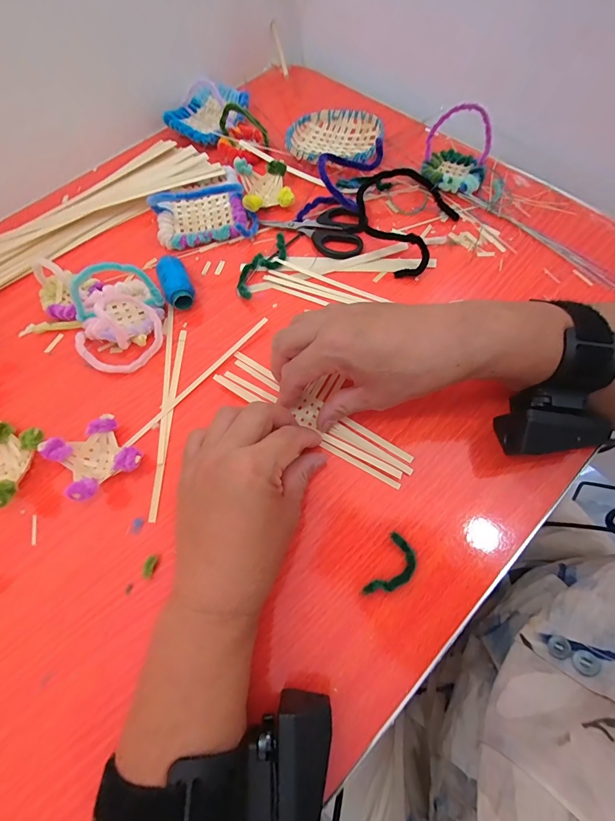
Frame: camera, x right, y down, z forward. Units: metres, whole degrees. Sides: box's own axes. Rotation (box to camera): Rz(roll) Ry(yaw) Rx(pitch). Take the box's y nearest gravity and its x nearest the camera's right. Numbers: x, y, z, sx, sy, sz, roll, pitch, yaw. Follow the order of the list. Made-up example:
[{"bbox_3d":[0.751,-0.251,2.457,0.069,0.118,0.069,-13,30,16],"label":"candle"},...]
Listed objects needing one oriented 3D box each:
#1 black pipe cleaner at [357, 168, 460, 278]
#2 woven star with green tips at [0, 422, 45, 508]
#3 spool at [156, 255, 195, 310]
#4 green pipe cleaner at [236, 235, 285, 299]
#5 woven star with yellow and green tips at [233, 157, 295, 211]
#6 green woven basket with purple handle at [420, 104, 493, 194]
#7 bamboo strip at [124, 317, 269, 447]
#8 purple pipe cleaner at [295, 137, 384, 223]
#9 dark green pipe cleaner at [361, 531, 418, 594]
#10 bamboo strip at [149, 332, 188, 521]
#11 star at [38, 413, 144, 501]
[{"bbox_3d":[0.091,-0.195,0.353,0.097,0.025,0.104,29,72,13],"label":"black pipe cleaner"},{"bbox_3d":[-0.230,0.042,0.269,0.054,0.030,0.060,12,69,7],"label":"woven star with green tips"},{"bbox_3d":[-0.124,-0.118,0.333,0.027,0.025,0.046,-24,69,-8],"label":"spool"},{"bbox_3d":[-0.044,-0.141,0.347,0.030,0.013,0.078,32,73,14],"label":"green pipe cleaner"},{"bbox_3d":[-0.045,-0.240,0.375,0.053,0.027,0.058,-15,68,-4],"label":"woven star with yellow and green tips"},{"bbox_3d":[0.155,-0.267,0.361,0.064,0.059,0.054,14,69,8],"label":"green woven basket with purple handle"},{"bbox_3d":[-0.092,-0.028,0.304,0.006,0.007,0.157,39,75,16],"label":"bamboo strip"},{"bbox_3d":[0.032,-0.231,0.358,0.058,0.049,0.091,27,72,12],"label":"purple pipe cleaner"},{"bbox_3d":[0.058,0.108,0.239,0.024,0.009,0.044,29,72,13],"label":"dark green pipe cleaner"},{"bbox_3d":[-0.115,0.004,0.294,0.007,0.004,0.166,-1,68,2],"label":"bamboo strip"},{"bbox_3d":[-0.159,0.035,0.270,0.049,0.032,0.054,-40,72,-13],"label":"star"}]

